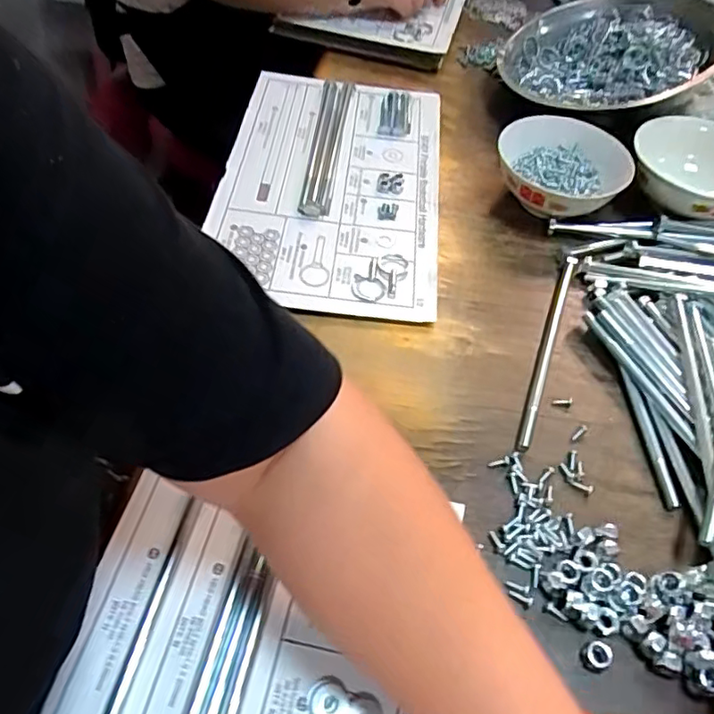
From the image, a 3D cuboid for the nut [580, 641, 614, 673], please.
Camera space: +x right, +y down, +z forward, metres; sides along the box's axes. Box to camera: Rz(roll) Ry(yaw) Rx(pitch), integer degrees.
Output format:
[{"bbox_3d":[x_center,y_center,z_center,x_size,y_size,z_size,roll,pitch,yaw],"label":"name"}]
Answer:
[{"bbox_3d":[0.148,0.184,0.364,0.019,0.009,0.016,-27,61,-21],"label":"nut"}]

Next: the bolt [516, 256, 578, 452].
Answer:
[{"bbox_3d":[0.166,-0.012,0.509,0.011,0.009,0.218,20,56,10],"label":"bolt"}]

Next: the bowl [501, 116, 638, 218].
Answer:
[{"bbox_3d":[0.210,-0.189,0.610,0.128,0.056,0.125,2,55,-3],"label":"bowl"}]

